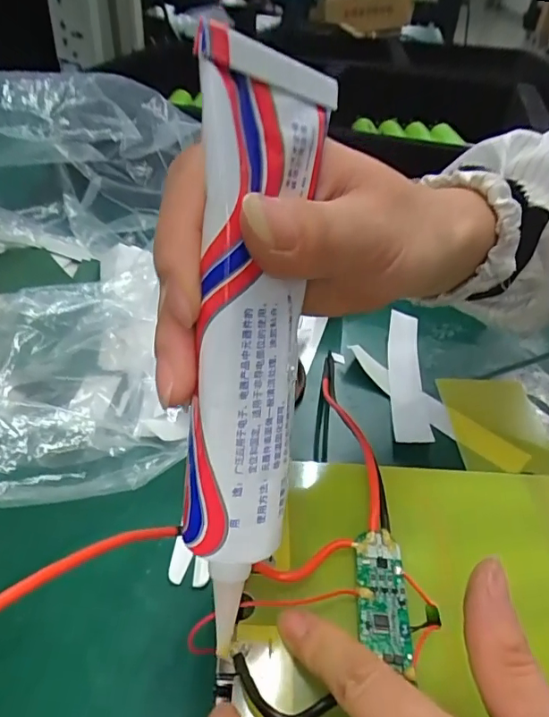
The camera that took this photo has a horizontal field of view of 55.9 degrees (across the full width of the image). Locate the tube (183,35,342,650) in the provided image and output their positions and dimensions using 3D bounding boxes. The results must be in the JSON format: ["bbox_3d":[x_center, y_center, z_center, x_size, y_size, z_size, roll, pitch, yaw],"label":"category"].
[{"bbox_3d":[-0.007,0.001,0.141,0.028,0.149,0.040,5,12,3],"label":"tube"}]

